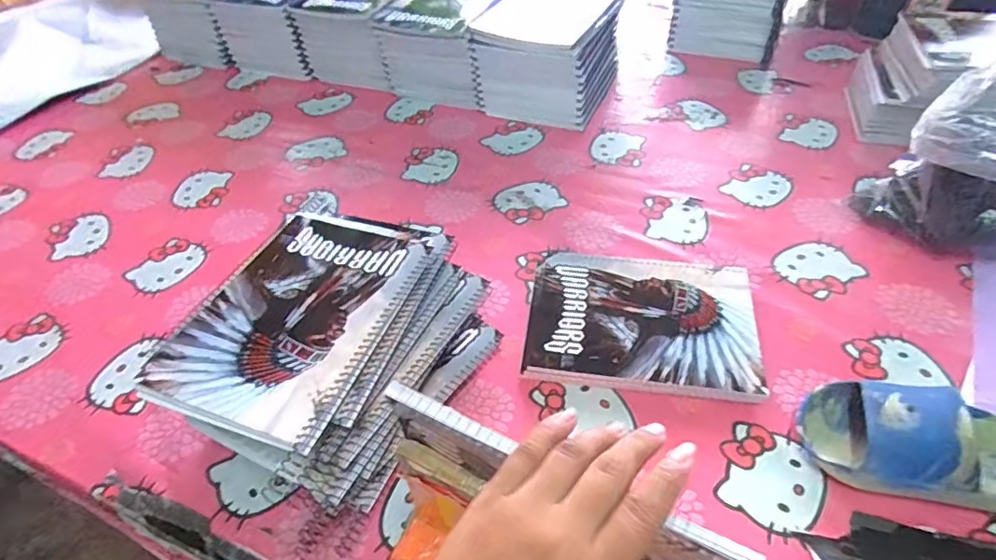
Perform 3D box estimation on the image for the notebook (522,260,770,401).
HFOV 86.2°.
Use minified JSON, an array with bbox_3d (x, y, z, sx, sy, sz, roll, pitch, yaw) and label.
[{"bbox_3d":[0.134,0.041,0.504,0.202,0.020,0.146,5,48,9],"label":"notebook"}]

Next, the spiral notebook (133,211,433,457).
[{"bbox_3d":[-0.158,0.022,0.428,0.150,0.011,0.210,14,50,16],"label":"spiral notebook"}]

